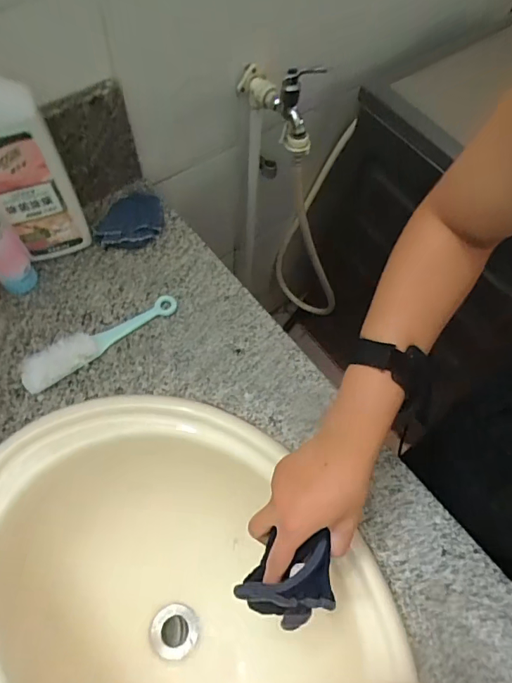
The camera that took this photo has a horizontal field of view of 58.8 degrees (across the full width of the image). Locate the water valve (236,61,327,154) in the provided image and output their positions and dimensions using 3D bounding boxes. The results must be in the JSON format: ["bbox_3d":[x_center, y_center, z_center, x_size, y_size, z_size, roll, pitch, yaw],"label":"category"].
[{"bbox_3d":[0.034,-0.375,0.718,0.139,0.126,0.079,23,62,8],"label":"water valve"}]

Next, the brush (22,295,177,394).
[{"bbox_3d":[-0.195,-0.006,0.575,0.205,0.021,0.041,-30,69,-17],"label":"brush"}]

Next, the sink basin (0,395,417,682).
[{"bbox_3d":[-0.108,0.327,0.477,0.414,0.198,0.513,-32,69,-18],"label":"sink basin"}]

